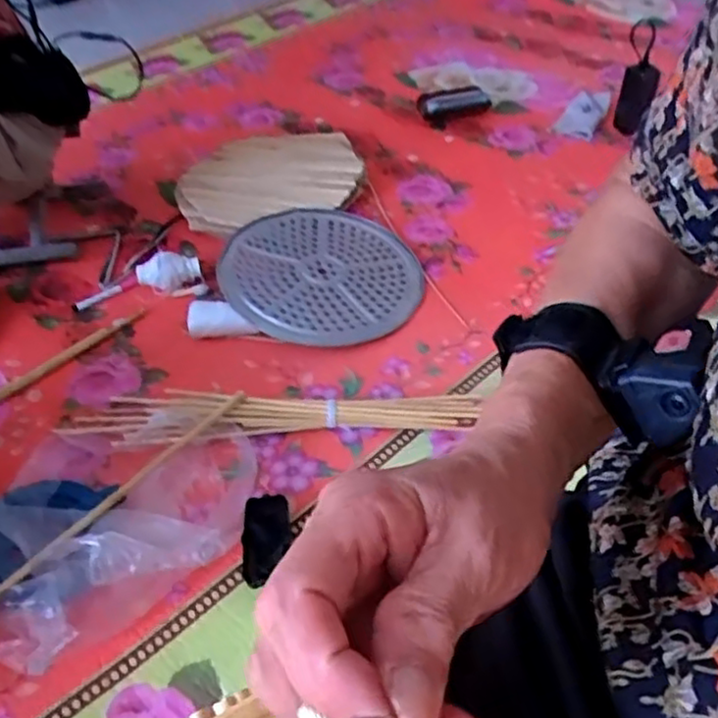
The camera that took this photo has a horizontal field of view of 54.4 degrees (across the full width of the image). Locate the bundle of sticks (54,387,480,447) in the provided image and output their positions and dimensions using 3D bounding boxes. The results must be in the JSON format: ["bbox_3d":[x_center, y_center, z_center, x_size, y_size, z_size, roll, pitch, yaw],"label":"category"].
[{"bbox_3d":[-0.119,0.070,0.905,0.541,0.050,0.073,-5,44,-1],"label":"bundle of sticks"}]

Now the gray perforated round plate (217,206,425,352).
[{"bbox_3d":[-0.062,-0.146,1.146,0.315,0.029,0.331,6,38,-5],"label":"gray perforated round plate"}]

